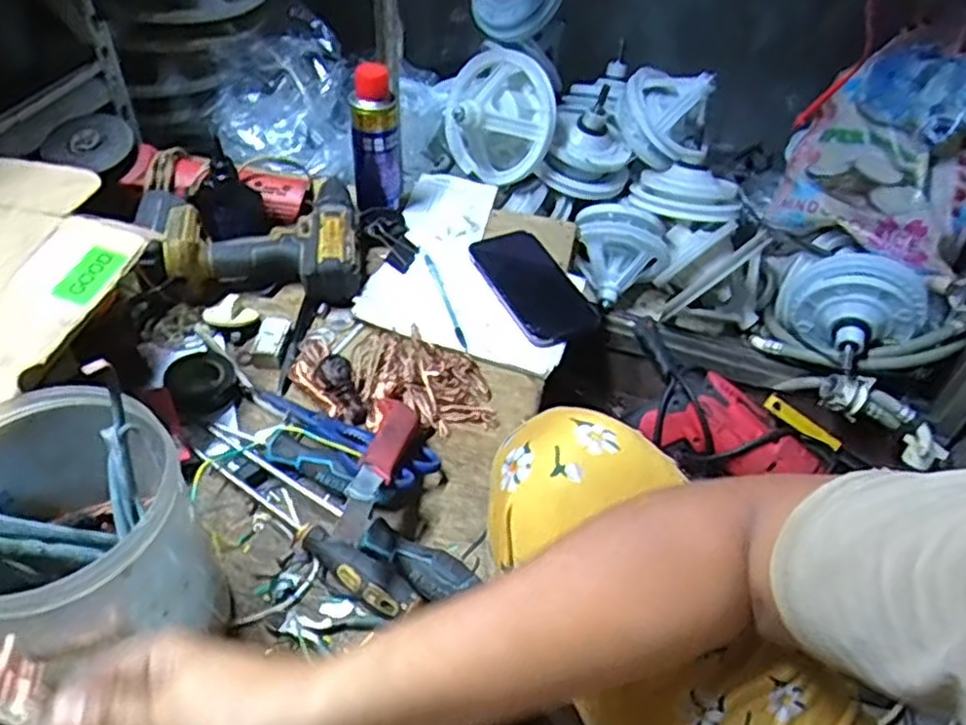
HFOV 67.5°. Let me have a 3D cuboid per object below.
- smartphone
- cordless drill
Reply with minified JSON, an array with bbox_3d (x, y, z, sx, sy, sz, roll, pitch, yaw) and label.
[{"bbox_3d":[0.054,-0.082,0.761,0.079,0.016,0.160,-22,55,-15],"label":"smartphone"},{"bbox_3d":[-0.239,-0.138,0.762,0.220,0.065,0.179,-2,47,-8],"label":"cordless drill"}]

